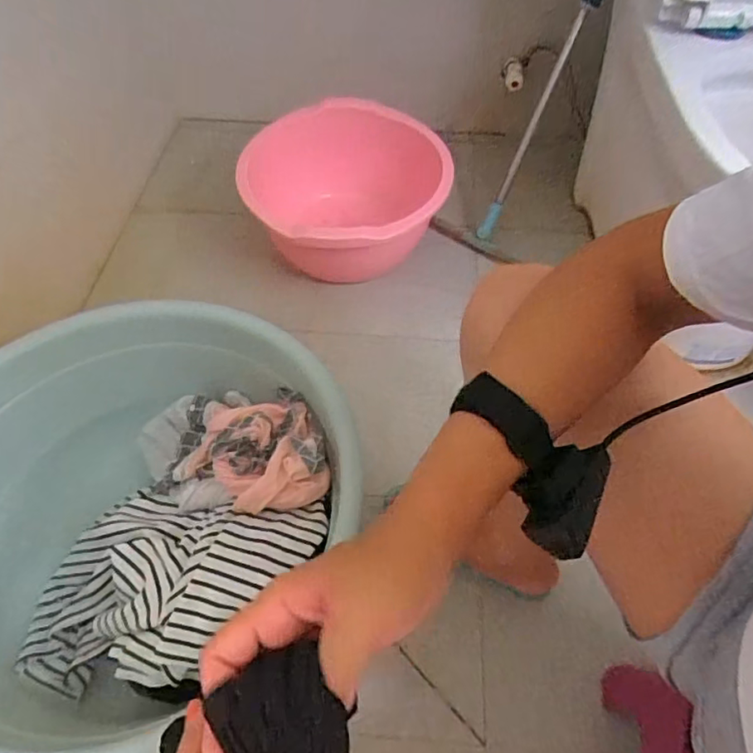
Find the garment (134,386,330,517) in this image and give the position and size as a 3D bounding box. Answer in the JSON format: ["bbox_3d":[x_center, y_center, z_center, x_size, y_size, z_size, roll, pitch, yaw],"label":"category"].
[{"bbox_3d":[-0.191,0.089,0.751,0.326,0.091,0.168,3,45,43],"label":"garment"}]

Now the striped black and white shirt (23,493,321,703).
[{"bbox_3d":[-0.243,0.246,0.659,0.311,0.143,0.229,11,56,8],"label":"striped black and white shirt"}]

